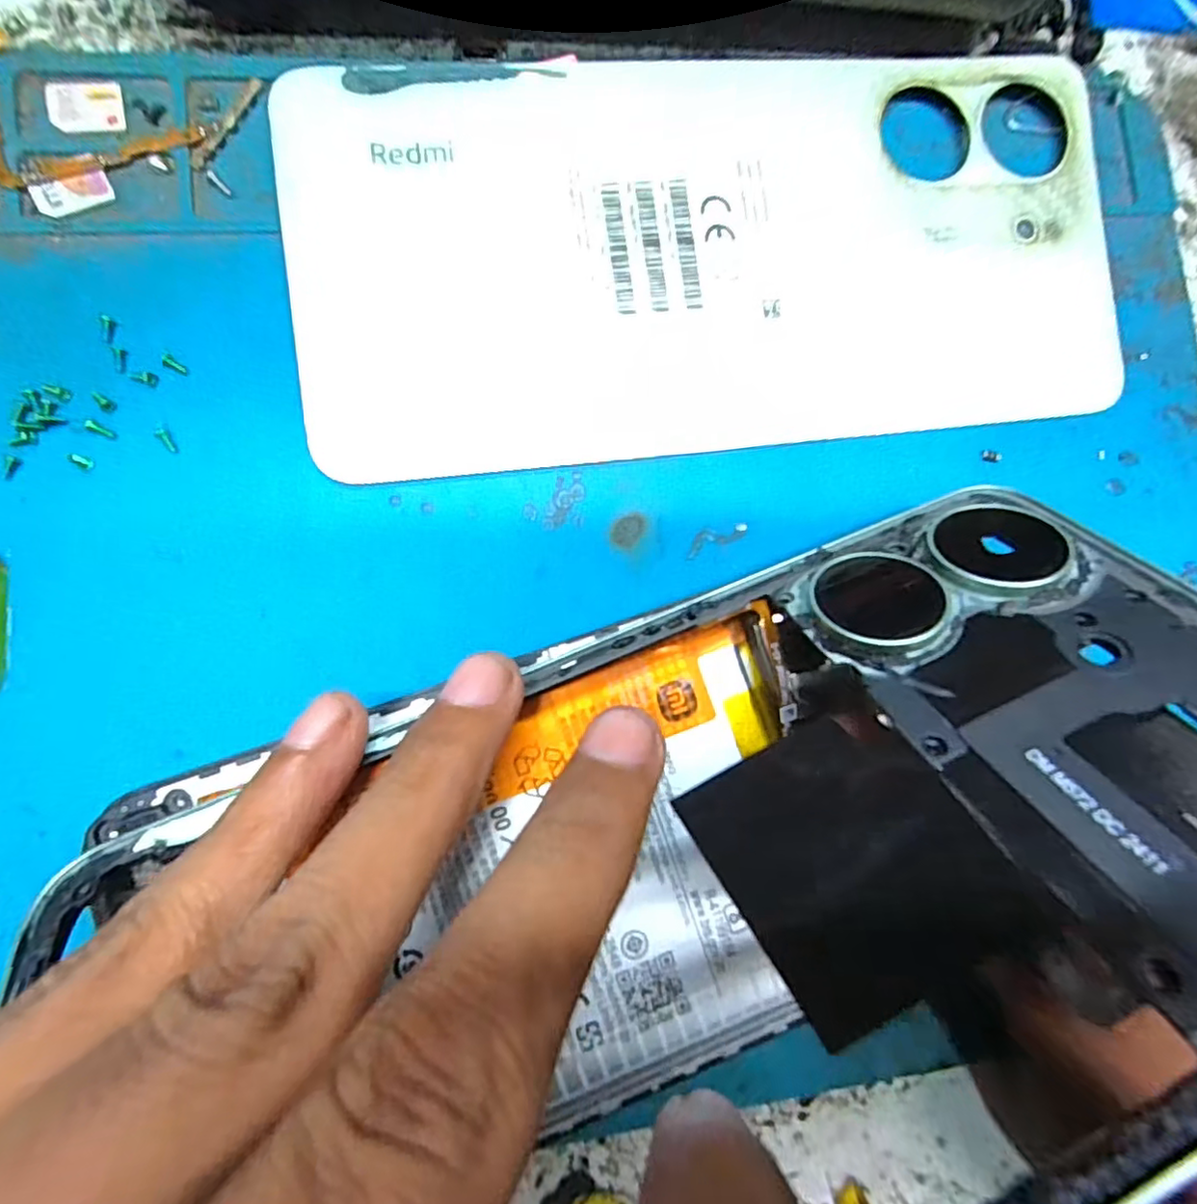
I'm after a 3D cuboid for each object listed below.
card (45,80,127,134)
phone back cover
[{"bbox_3d":[-0.091,-0.088,0.106,0.012,0.004,0.010,-10,87,-11],"label":"card"},{"bbox_3d":[0.026,-0.068,0.117,0.161,0.007,0.075,-8,86,-8],"label":"phone back cover"}]

